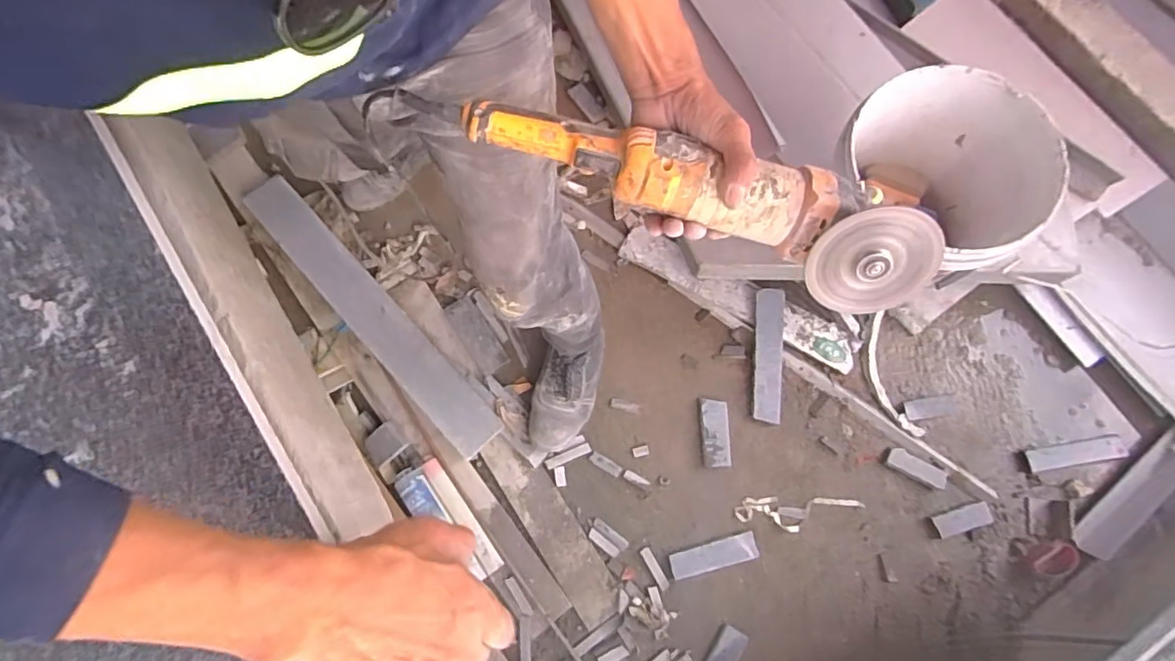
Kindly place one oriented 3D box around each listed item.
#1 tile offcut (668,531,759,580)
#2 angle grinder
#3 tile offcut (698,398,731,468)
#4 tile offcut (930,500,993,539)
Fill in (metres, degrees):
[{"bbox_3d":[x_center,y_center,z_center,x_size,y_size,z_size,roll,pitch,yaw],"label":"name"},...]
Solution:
[{"bbox_3d":[0.243,0.436,1.129,0.168,0.015,0.049,-14,78,-5],"label":"tile offcut"},{"bbox_3d":[0.090,-0.112,0.467,0.384,0.070,0.089,16,77,-2],"label":"angle grinder"},{"bbox_3d":[0.257,0.207,1.177,0.058,0.013,0.135,-5,82,10],"label":"tile offcut"},{"bbox_3d":[0.731,0.366,1.134,0.113,0.013,0.044,-16,75,-7],"label":"tile offcut"}]

